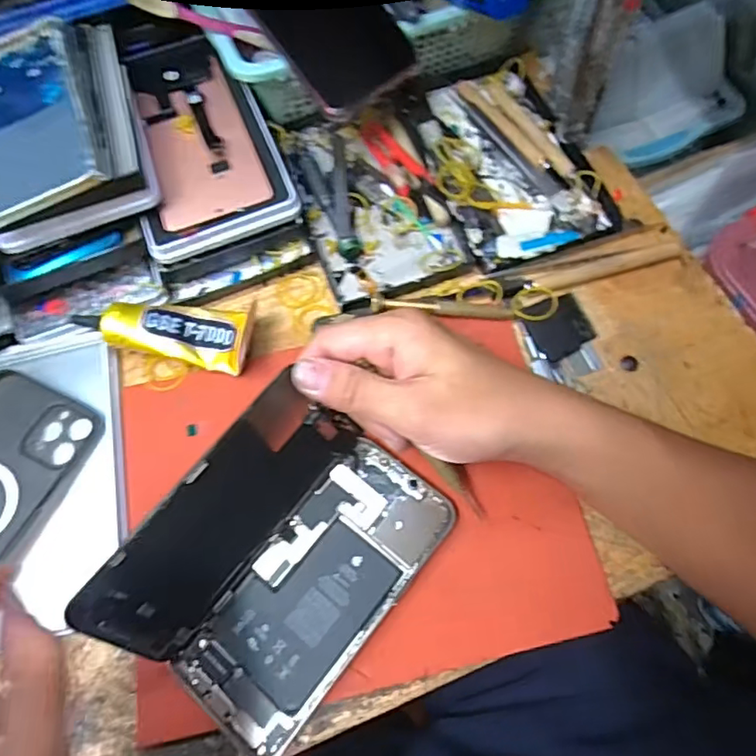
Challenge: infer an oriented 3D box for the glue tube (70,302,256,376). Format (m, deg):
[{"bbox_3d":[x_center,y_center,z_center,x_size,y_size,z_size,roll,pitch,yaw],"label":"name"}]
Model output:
[{"bbox_3d":[-0.138,-0.033,0.364,0.117,0.025,0.042,7,68,5],"label":"glue tube"}]

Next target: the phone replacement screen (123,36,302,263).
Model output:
[{"bbox_3d":[-0.127,-0.168,0.399,0.099,0.016,0.167,-21,71,-7],"label":"phone replacement screen"}]

